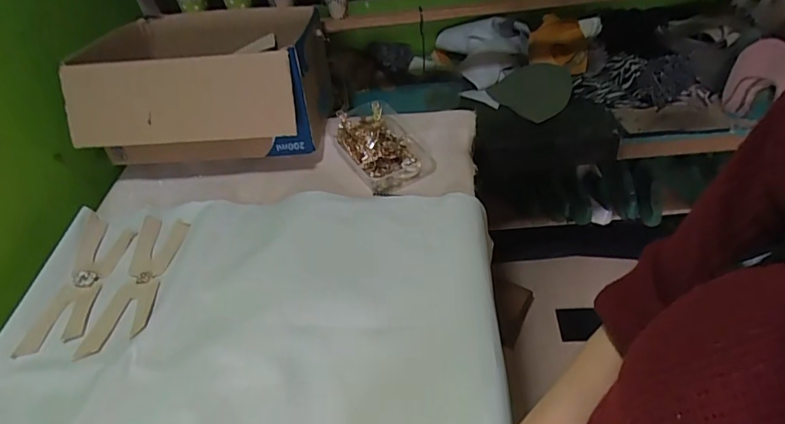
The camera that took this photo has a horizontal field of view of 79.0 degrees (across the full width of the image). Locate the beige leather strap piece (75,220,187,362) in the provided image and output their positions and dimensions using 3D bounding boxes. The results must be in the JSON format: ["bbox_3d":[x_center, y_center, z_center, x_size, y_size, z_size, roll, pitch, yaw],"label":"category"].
[{"bbox_3d":[-0.344,0.092,0.654,0.071,0.015,0.223,-5,43,5],"label":"beige leather strap piece"}]

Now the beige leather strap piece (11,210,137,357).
[{"bbox_3d":[-0.429,0.087,0.670,0.084,0.010,0.235,-6,44,2],"label":"beige leather strap piece"}]

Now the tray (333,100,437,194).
[{"bbox_3d":[-0.021,-0.121,0.797,0.125,0.060,0.172,-26,47,-17],"label":"tray"}]

